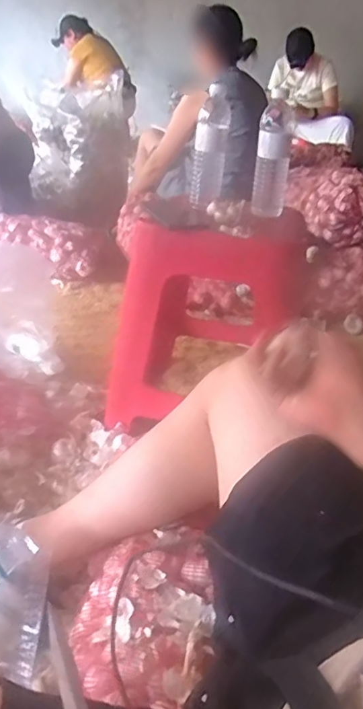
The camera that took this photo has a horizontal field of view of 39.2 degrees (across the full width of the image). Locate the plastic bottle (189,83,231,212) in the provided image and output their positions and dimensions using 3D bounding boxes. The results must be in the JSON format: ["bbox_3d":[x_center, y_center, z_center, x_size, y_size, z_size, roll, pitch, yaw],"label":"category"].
[{"bbox_3d":[0.054,-0.387,0.980,0.065,0.210,0.064,6,30,4],"label":"plastic bottle"}]

